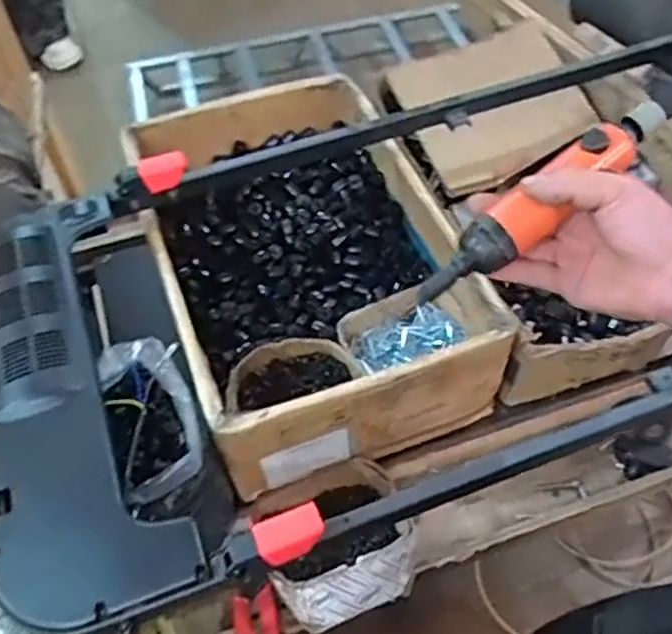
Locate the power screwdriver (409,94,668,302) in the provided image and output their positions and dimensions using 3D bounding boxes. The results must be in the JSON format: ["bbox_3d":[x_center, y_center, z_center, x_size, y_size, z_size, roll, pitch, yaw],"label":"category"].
[{"bbox_3d":[0.153,-0.086,0.505,0.224,0.043,0.037,-40,59,-1],"label":"power screwdriver"}]

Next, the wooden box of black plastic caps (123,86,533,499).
[{"bbox_3d":[-0.045,-0.085,0.941,0.352,0.143,0.544,-18,54,-10],"label":"wooden box of black plastic caps"}]

